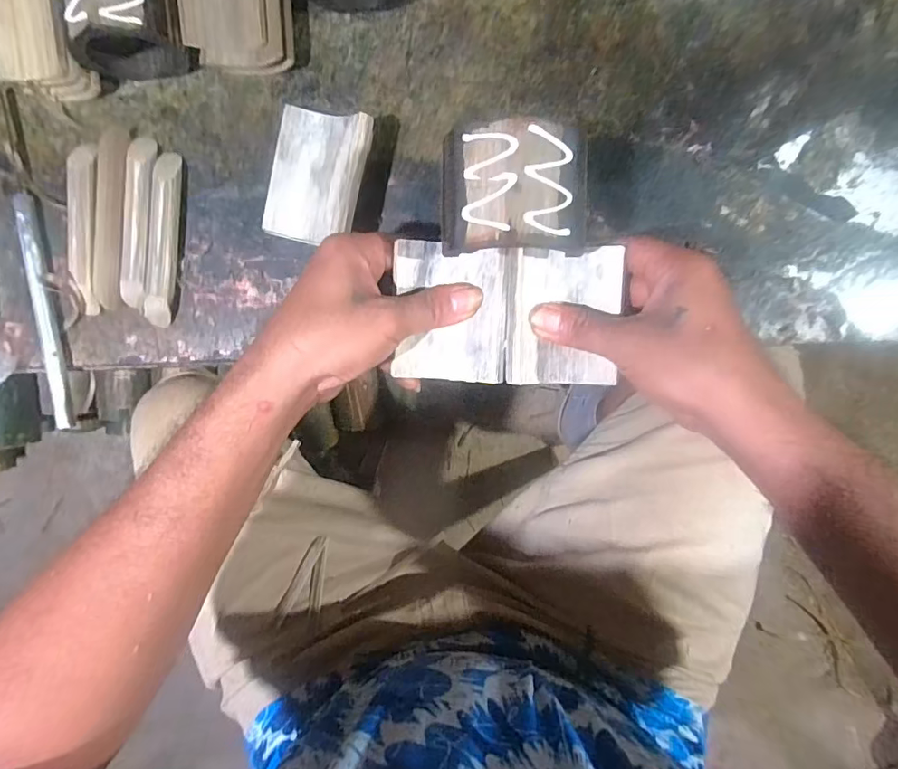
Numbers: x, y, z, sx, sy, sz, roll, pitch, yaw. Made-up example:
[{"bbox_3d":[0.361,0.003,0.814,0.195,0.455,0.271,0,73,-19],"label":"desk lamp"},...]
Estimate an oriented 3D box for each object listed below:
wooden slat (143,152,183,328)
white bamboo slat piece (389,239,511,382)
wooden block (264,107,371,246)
[{"bbox_3d":[-0.204,-0.103,0.364,0.019,0.005,0.119,6,96,-20],"label":"wooden slat"},{"bbox_3d":[0.001,-0.044,0.310,0.067,0.015,0.082,3,97,1],"label":"white bamboo slat piece"},{"bbox_3d":[-0.090,-0.141,0.351,0.064,0.035,0.085,14,97,0],"label":"wooden block"}]

